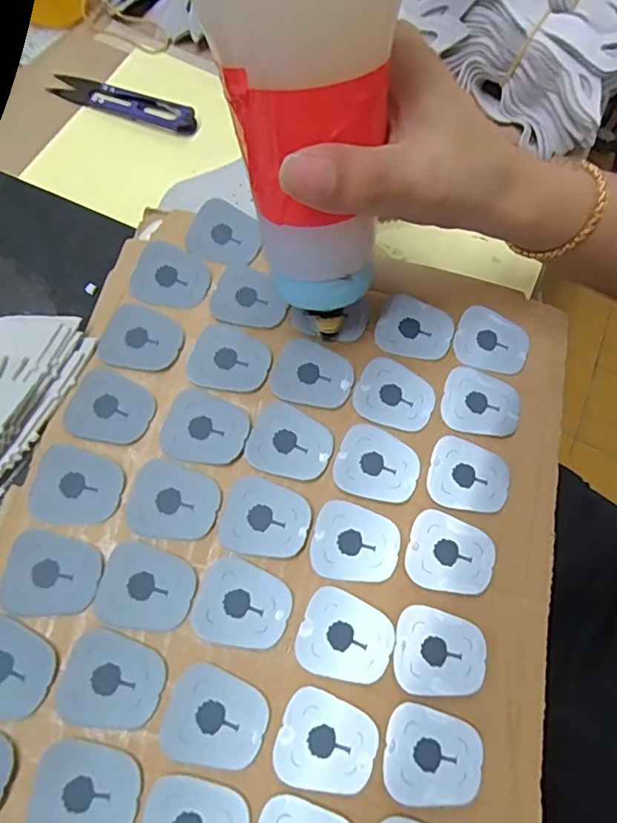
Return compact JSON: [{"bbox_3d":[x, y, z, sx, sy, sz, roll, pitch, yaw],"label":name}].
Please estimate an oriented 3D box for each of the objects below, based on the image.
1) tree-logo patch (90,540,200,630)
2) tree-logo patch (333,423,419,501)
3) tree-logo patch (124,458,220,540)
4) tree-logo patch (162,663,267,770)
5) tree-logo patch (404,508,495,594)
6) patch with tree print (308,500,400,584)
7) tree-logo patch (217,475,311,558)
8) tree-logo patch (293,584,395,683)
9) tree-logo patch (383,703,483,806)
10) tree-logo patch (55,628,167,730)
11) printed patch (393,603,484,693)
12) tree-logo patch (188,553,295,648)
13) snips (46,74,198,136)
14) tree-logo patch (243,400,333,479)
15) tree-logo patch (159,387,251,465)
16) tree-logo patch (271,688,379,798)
[{"bbox_3d":[-0.068,0.074,0.220,0.038,0.004,0.031,14,66,1],"label":"tree-logo patch"},{"bbox_3d":[0.033,0.025,0.244,0.038,0.004,0.033,22,69,3],"label":"tree-logo patch"},{"bbox_3d":[-0.060,0.040,0.233,0.039,0.004,0.032,14,68,0],"label":"tree-logo patch"},{"bbox_3d":[-0.036,0.120,0.204,0.039,0.004,0.032,17,68,2],"label":"tree-logo patch"},{"bbox_3d":[0.064,0.064,0.235,0.038,0.004,0.033,19,69,2],"label":"tree-logo patch"},{"bbox_3d":[0.021,0.059,0.233,0.038,0.004,0.033,18,68,2],"label":"patch with tree print"},{"bbox_3d":[-0.019,0.047,0.232,0.038,0.004,0.032,17,68,2],"label":"tree-logo patch"},{"bbox_3d":[0.016,0.094,0.218,0.038,0.004,0.033,23,69,4],"label":"tree-logo patch"},{"bbox_3d":[0.050,0.137,0.208,0.038,0.004,0.032,11,68,1],"label":"tree-logo patch"},{"bbox_3d":[-0.078,0.107,0.206,0.038,0.004,0.032,20,69,3],"label":"tree-logo patch"},{"bbox_3d":[0.056,0.101,0.220,0.038,0.004,0.033,11,68,-1],"label":"printed patch"},{"bbox_3d":[-0.028,0.081,0.219,0.039,0.004,0.032,20,69,3],"label":"tree-logo patch"},{"bbox_3d":[-0.125,-0.208,0.351,0.102,0.008,0.021,21,69,3],"label":"snips"},{"bbox_3d":[-0.008,0.015,0.244,0.038,0.004,0.033,28,69,6],"label":"tree-logo patch"},{"bbox_3d":[-0.048,0.007,0.244,0.038,0.004,0.033,19,69,2],"label":"tree-logo patch"},{"bbox_3d":[0.008,0.130,0.204,0.038,0.004,0.032,20,69,3],"label":"tree-logo patch"}]

